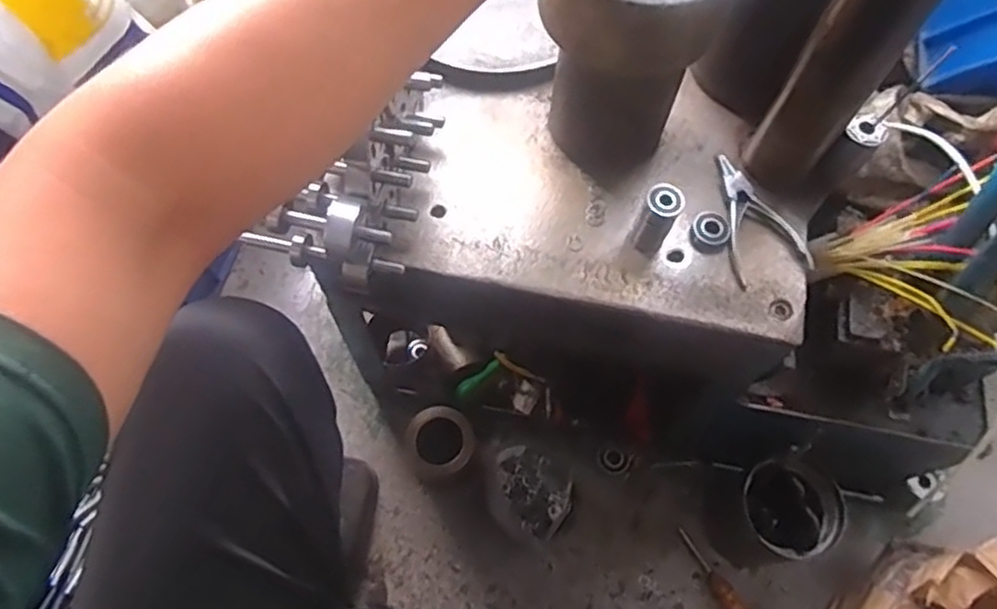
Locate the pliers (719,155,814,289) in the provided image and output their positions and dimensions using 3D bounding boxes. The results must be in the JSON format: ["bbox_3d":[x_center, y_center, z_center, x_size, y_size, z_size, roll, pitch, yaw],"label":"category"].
[{"bbox_3d":[0.234,-0.084,0.632,0.069,0.013,0.131,-16,67,-8],"label":"pliers"}]

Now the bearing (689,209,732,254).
[{"bbox_3d":[0.197,-0.068,0.629,0.034,0.022,0.033,1,66,-1],"label":"bearing"}]

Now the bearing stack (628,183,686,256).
[{"bbox_3d":[0.141,-0.075,0.603,0.032,0.066,0.032,26,68,10],"label":"bearing stack"}]

